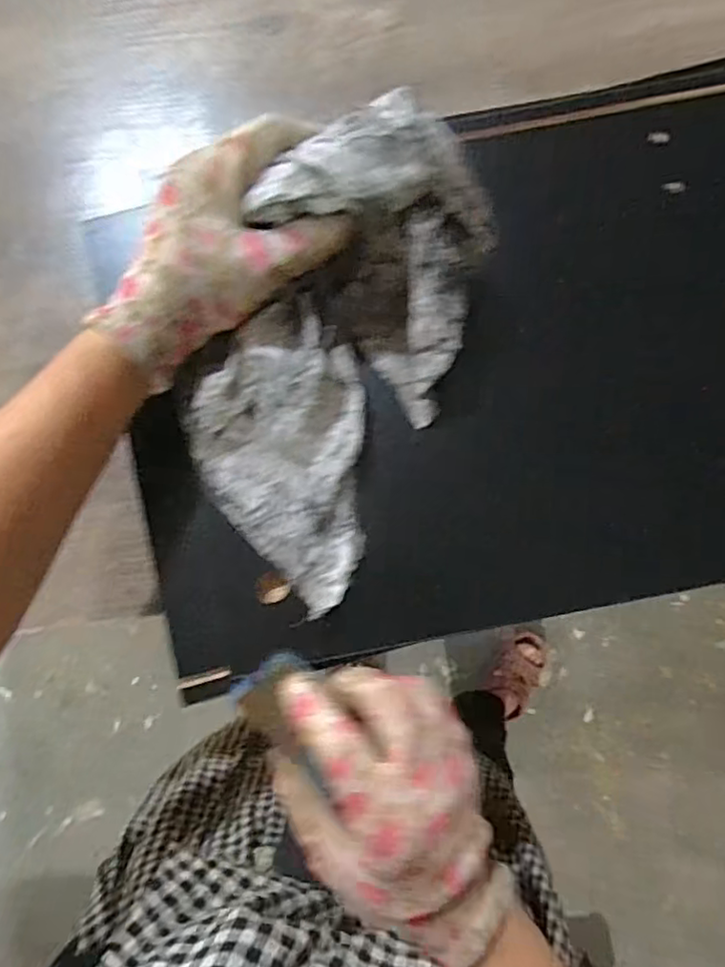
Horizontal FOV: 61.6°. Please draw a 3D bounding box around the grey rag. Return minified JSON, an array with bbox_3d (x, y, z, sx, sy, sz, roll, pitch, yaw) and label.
[{"bbox_3d":[-0.017,-0.061,0.306,0.109,0.065,0.215,23,103,3],"label":"grey rag"}]

